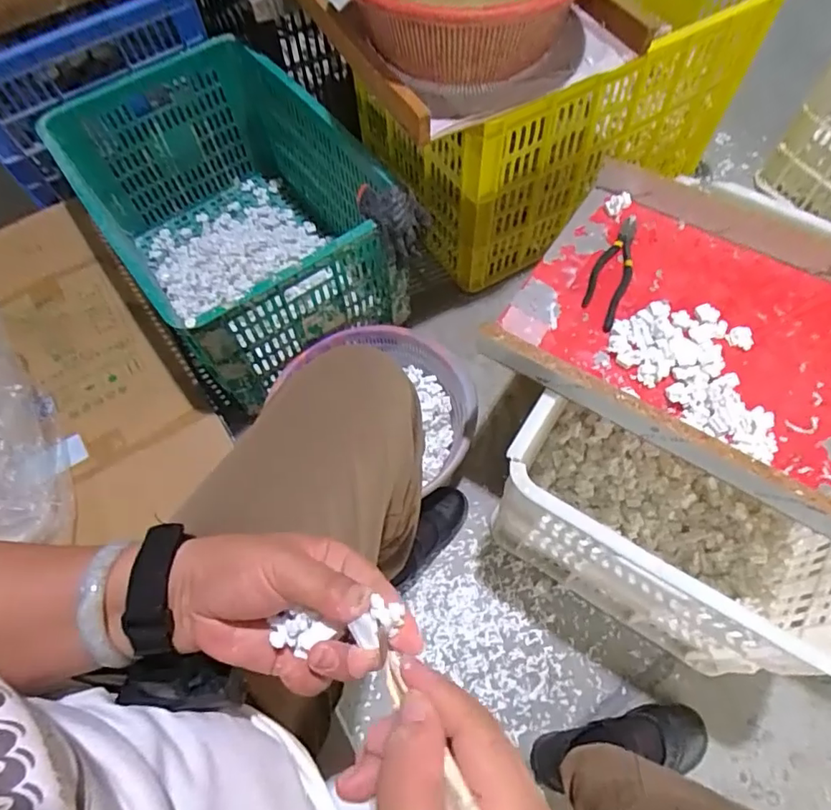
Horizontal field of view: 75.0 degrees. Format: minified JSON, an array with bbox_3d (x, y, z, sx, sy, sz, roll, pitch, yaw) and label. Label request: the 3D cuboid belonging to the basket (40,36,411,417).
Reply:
[{"bbox_3d":[-0.323,-0.355,1.037,0.451,0.306,0.588,-37,68,-16],"label":"basket"}]

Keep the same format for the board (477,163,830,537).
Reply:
[{"bbox_3d":[0.426,-0.083,0.682,0.574,0.051,0.386,30,70,15],"label":"board"}]

